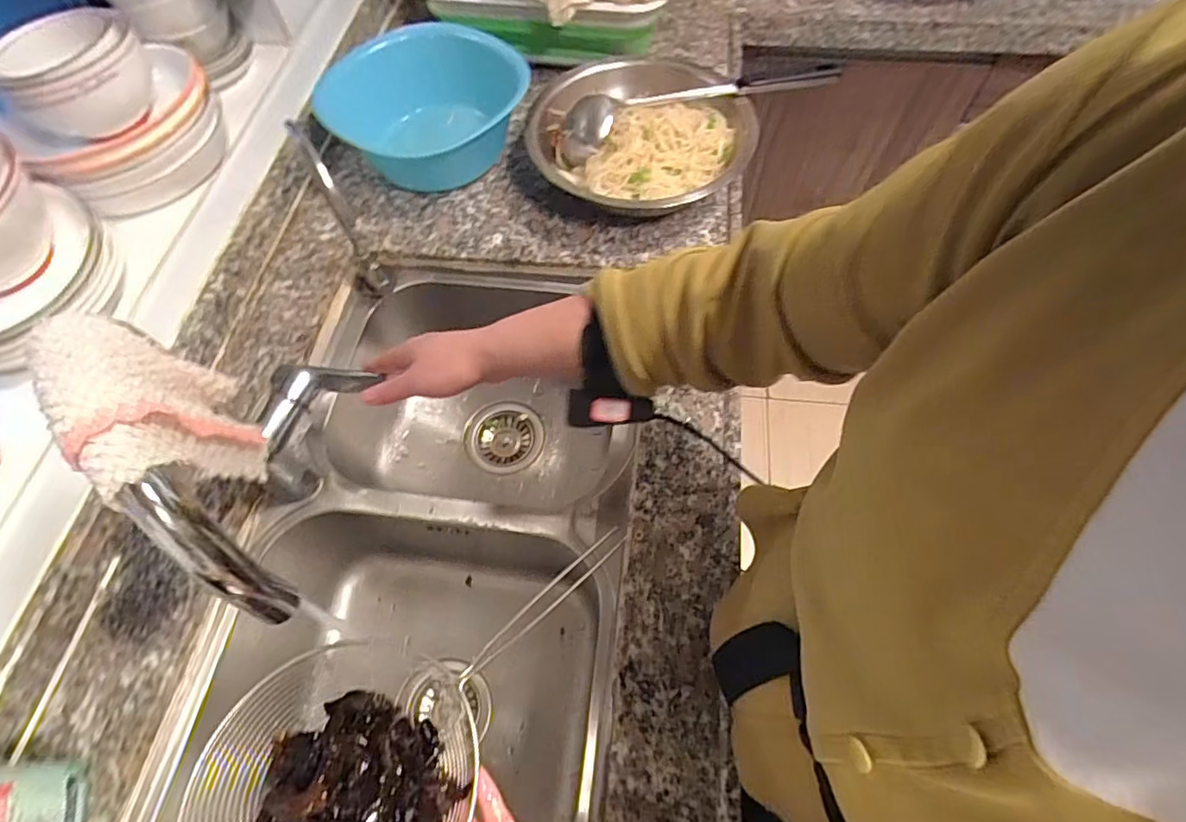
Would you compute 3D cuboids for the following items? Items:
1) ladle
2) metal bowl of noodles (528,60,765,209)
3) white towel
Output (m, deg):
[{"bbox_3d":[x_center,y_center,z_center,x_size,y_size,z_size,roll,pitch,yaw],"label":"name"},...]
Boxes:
[{"bbox_3d":[0.140,-0.400,0.709,0.349,0.033,0.060,-19,63,-7],"label":"ladle"},{"bbox_3d":[0.063,-0.353,0.724,0.263,0.079,0.285,0,62,1],"label":"metal bowl of noodles"},{"bbox_3d":[-0.233,-0.006,0.304,0.033,0.101,0.097,-35,85,2],"label":"white towel"}]

